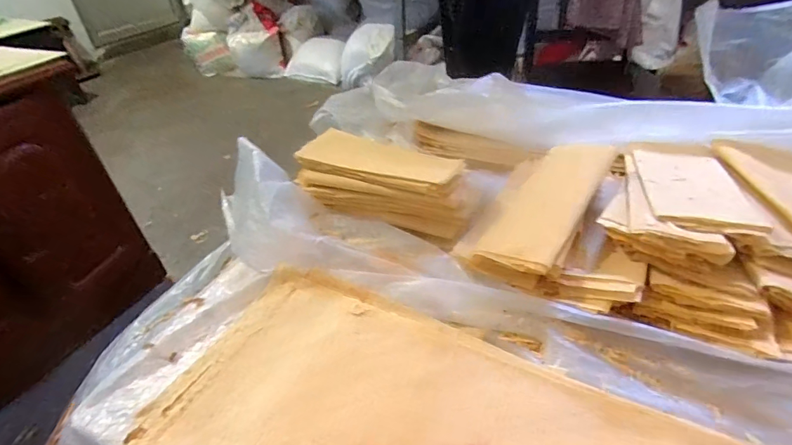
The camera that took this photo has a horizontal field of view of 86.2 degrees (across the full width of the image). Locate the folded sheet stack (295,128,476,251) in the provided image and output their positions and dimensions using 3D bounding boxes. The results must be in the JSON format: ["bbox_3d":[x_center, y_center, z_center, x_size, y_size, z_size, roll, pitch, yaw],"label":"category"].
[{"bbox_3d":[-0.022,-0.074,0.709,0.296,0.075,0.154,19,44,26],"label":"folded sheet stack"}]

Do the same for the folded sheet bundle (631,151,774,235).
[{"bbox_3d":[0.413,-0.054,0.593,0.120,0.008,0.218,6,34,18],"label":"folded sheet bundle"}]

